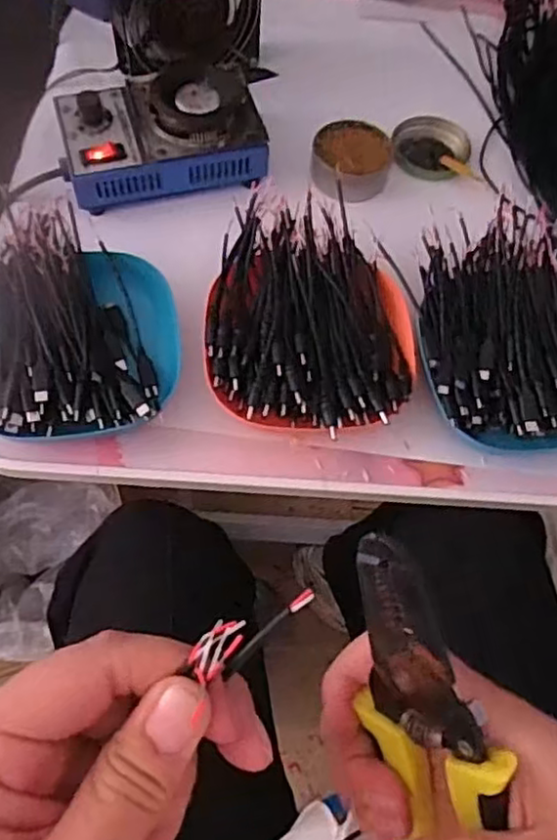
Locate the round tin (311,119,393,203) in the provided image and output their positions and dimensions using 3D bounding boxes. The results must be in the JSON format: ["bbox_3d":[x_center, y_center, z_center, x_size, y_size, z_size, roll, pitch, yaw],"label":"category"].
[{"bbox_3d":[0.059,-0.210,0.556,0.064,0.028,0.062,1,64,-3],"label":"round tin"}]

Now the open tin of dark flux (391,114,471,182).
[{"bbox_3d":[0.132,-0.237,0.589,0.065,0.011,0.070,1,64,-3],"label":"open tin of dark flux"}]

